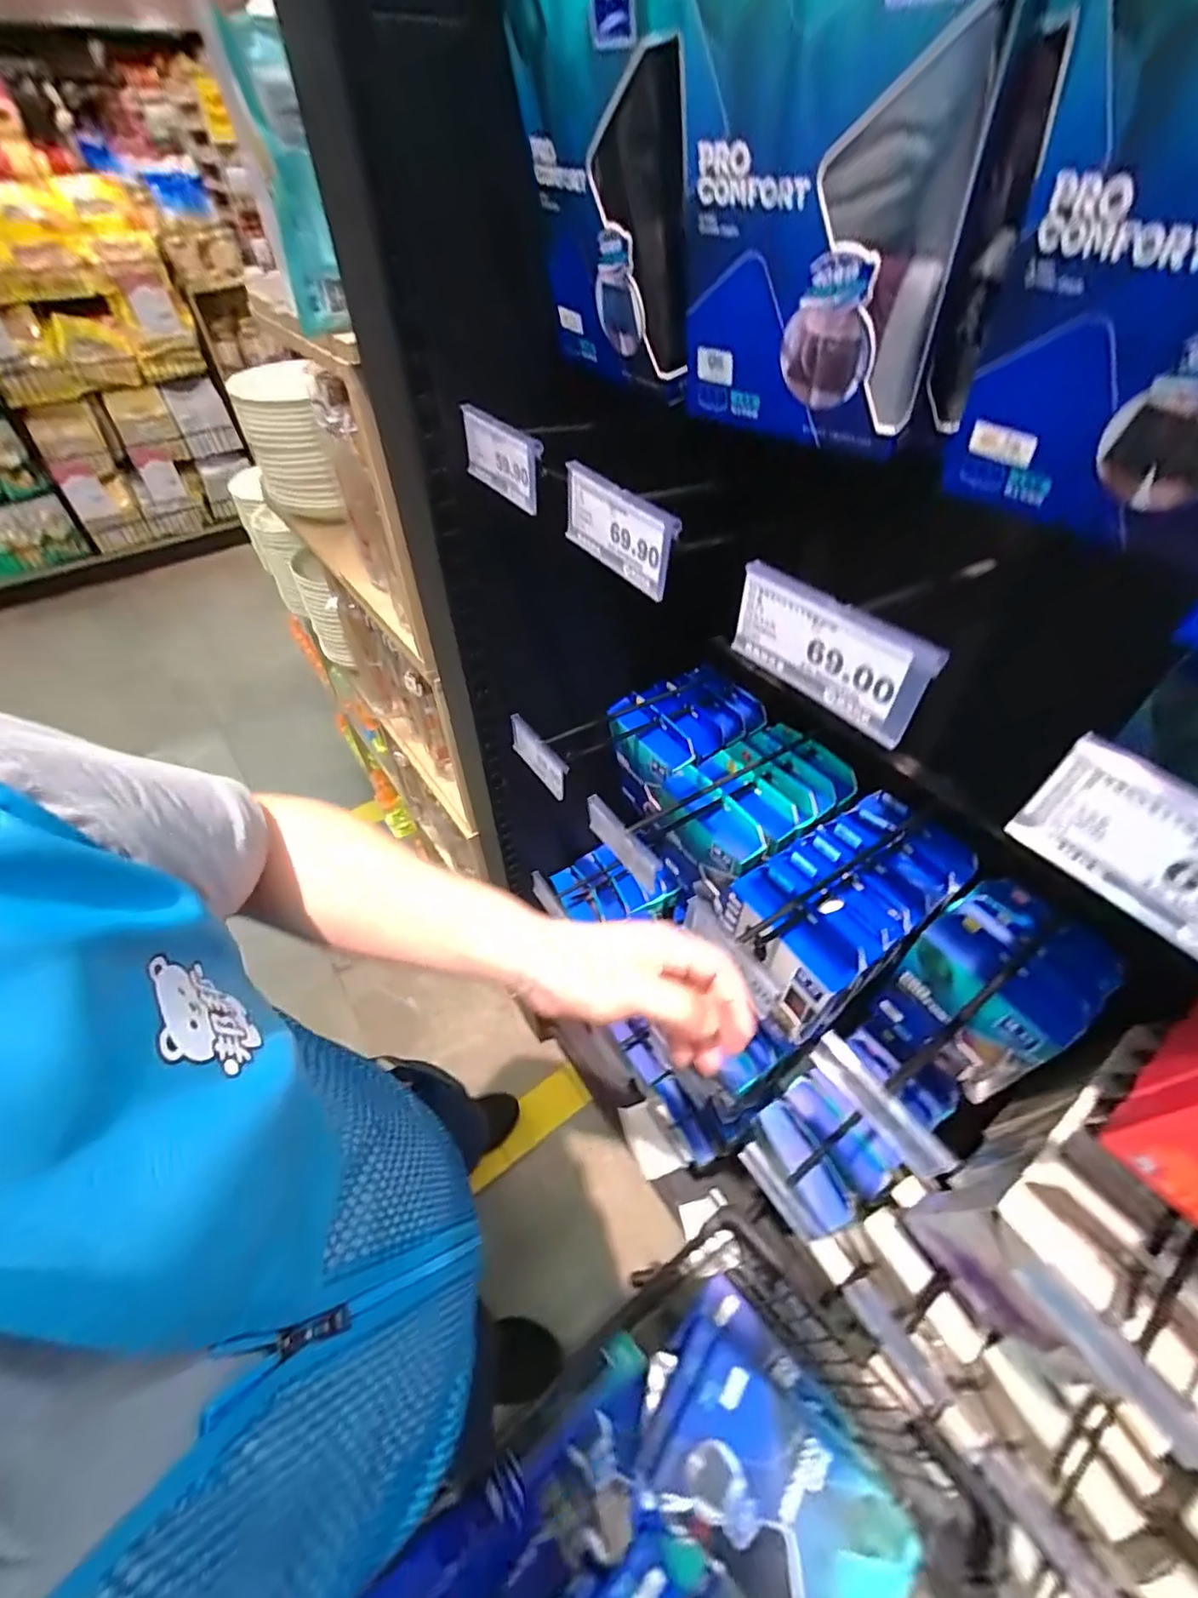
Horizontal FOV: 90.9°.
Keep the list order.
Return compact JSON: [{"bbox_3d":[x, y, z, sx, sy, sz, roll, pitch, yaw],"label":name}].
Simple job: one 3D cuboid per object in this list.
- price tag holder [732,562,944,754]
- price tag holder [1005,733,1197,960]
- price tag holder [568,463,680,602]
[{"bbox_3d":[0.104,-0.069,0.275,0.005,0.048,0.100,-25,51,-27],"label":"price tag holder"},{"bbox_3d":[0.196,0.026,0.194,0.010,0.049,0.101,-30,55,-23],"label":"price tag holder"},{"bbox_3d":[0.011,-0.160,0.353,0.006,0.048,0.095,-25,53,-26],"label":"price tag holder"}]

